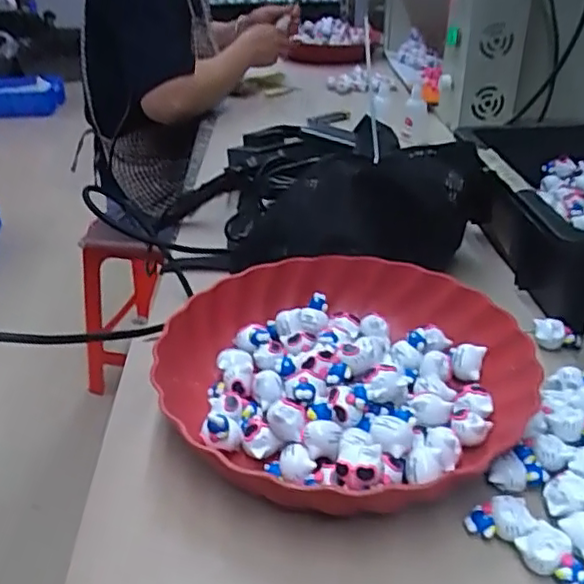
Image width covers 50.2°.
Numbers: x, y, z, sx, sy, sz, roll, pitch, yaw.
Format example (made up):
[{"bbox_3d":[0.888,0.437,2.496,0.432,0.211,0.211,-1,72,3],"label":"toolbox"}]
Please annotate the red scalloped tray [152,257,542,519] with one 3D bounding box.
[{"bbox_3d":[0.033,0.050,0.423,0.237,0.039,0.238,22,38,34],"label":"red scalloped tray"}]

